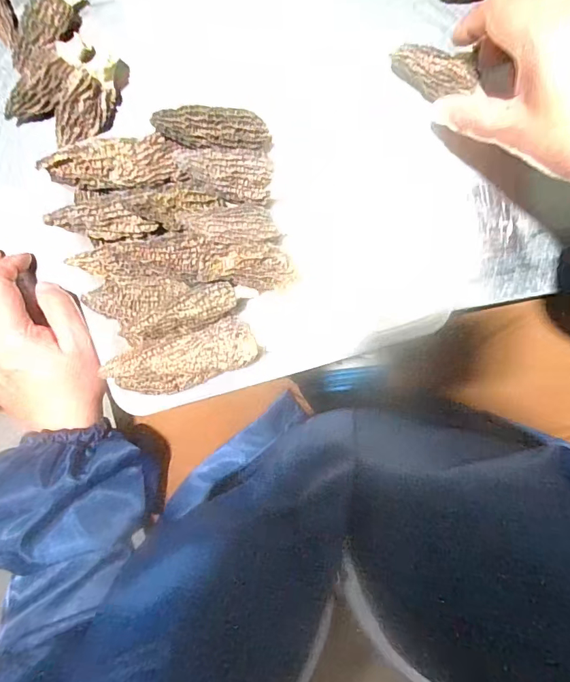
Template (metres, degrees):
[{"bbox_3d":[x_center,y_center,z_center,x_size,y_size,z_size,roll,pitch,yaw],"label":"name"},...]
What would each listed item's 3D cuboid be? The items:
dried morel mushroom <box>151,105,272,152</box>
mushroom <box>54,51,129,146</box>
[{"bbox_3d":[-0.047,-0.143,0.307,0.081,0.021,0.025,-4,93,-21],"label":"dried morel mushroom"},{"bbox_3d":[-0.146,-0.181,0.340,0.032,0.037,0.075,24,94,2],"label":"mushroom"}]

